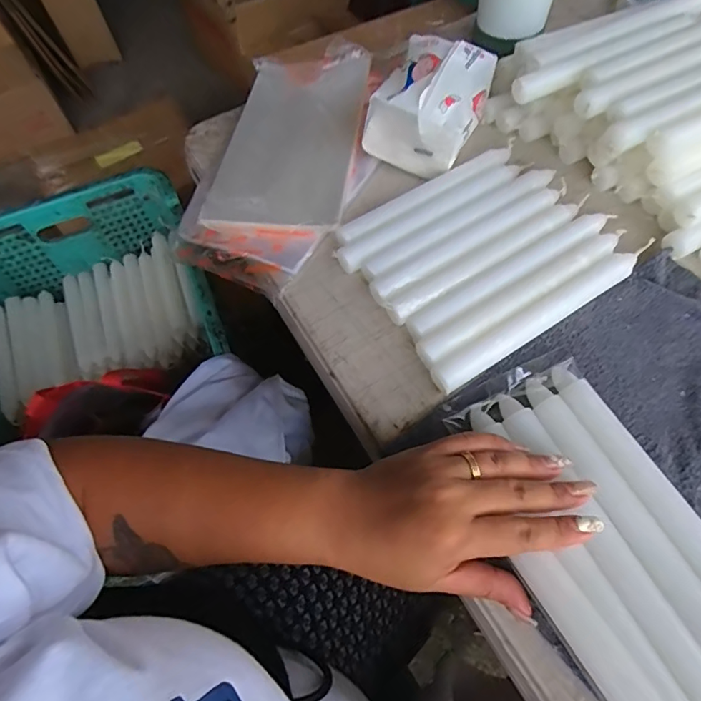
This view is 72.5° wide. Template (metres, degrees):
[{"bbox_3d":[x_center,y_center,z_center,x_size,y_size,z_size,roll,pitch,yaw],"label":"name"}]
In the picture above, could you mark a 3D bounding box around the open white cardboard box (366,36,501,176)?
[{"bbox_3d":[0.078,-0.240,0.452,0.093,0.064,0.116,21,62,14],"label":"open white cardboard box"}]

